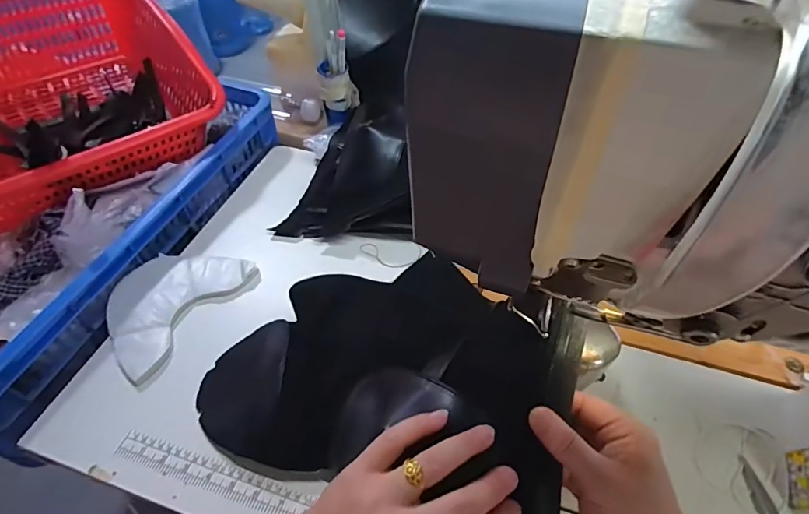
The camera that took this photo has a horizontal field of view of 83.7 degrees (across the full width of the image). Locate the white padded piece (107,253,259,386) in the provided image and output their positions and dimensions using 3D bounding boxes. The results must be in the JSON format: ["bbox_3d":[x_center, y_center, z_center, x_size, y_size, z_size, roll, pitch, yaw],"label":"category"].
[{"bbox_3d":[-0.295,0.053,0.563,0.128,0.017,0.180,26,56,20],"label":"white padded piece"}]

